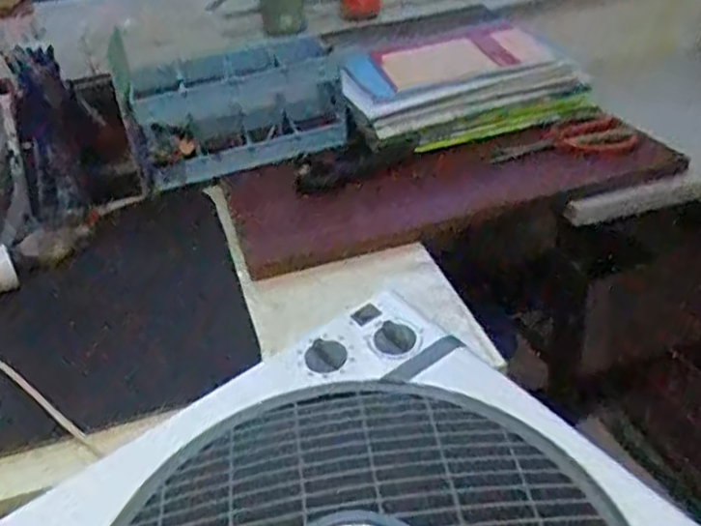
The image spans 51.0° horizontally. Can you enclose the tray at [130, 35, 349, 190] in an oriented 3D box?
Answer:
[{"bbox_3d":[-0.152,-0.206,0.978,0.272,0.121,0.116,-15,33,-13],"label":"tray"}]

